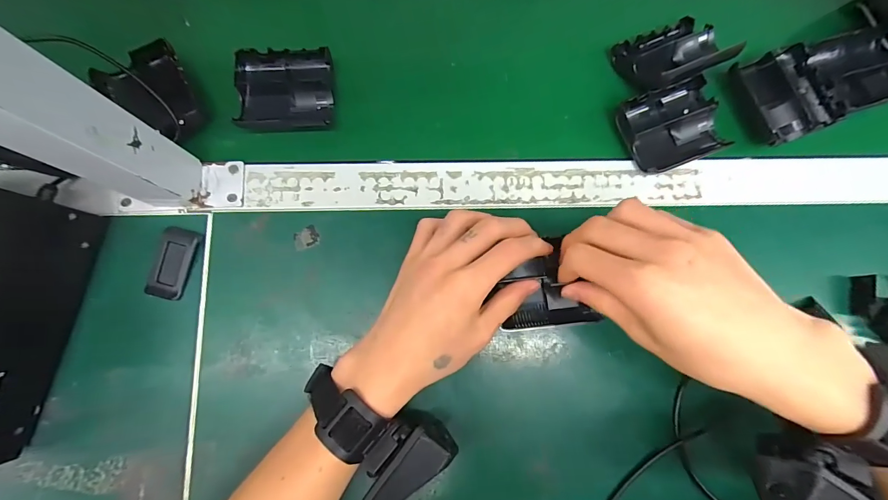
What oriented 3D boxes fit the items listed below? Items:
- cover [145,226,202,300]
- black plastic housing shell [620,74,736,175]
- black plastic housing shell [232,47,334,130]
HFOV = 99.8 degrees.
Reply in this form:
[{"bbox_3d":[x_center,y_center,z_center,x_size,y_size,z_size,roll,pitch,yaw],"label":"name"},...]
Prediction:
[{"bbox_3d":[-0.215,0.010,0.297,0.030,0.007,0.055,15,80,2],"label":"cover"},{"bbox_3d":[0.193,-0.104,0.320,0.079,0.020,0.065,-20,81,-4],"label":"black plastic housing shell"},{"bbox_3d":[-0.134,-0.136,0.317,0.077,0.025,0.061,-5,80,-2],"label":"black plastic housing shell"}]

